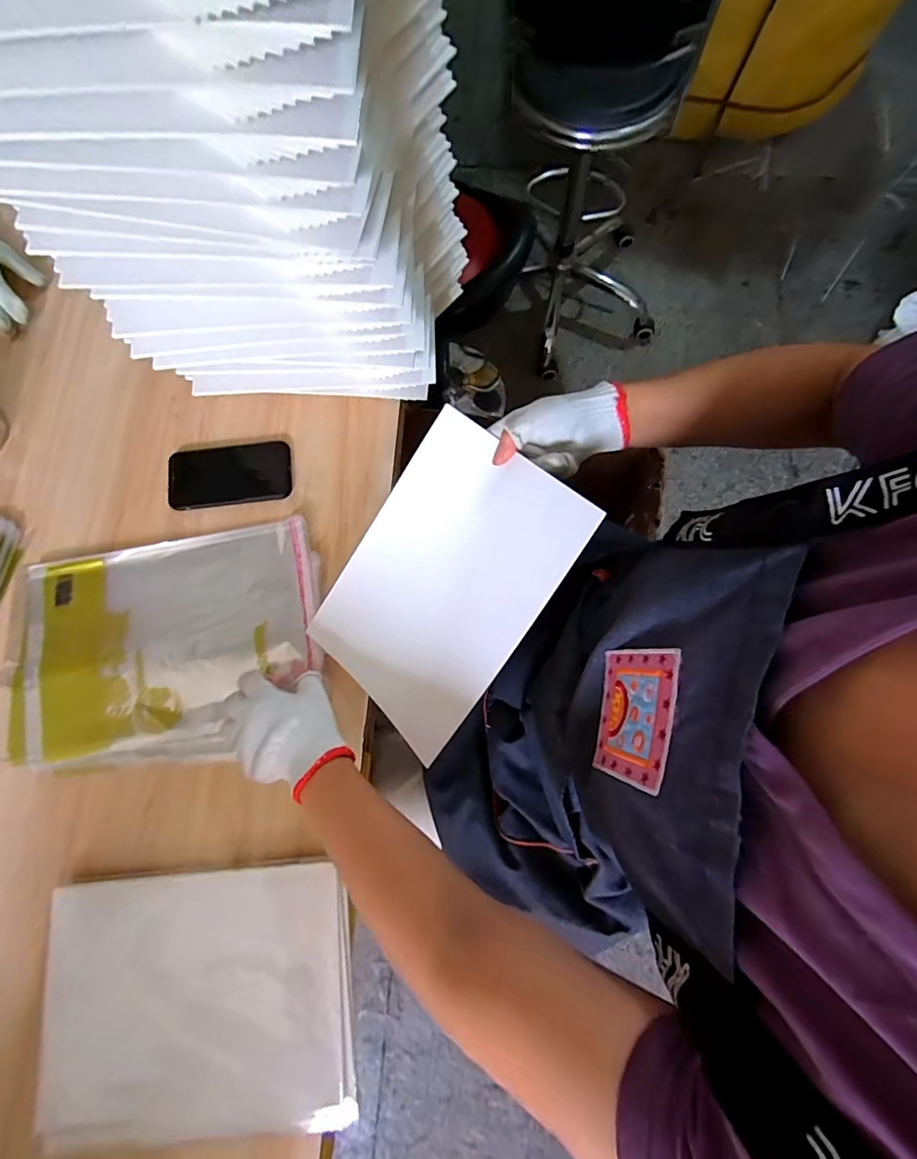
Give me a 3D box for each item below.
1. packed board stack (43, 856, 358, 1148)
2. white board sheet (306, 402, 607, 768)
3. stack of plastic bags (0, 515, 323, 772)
[{"bbox_3d":[-0.252,0.415,0.472,0.288,0.015,0.231,-6,77,-2],"label":"packed board stack"},{"bbox_3d":[-0.016,0.001,0.495,0.196,0.045,0.291,35,94,7],"label":"white board sheet"},{"bbox_3d":[-0.333,0.078,0.550,0.356,0.021,0.247,-13,78,-4],"label":"stack of plastic bags"}]

